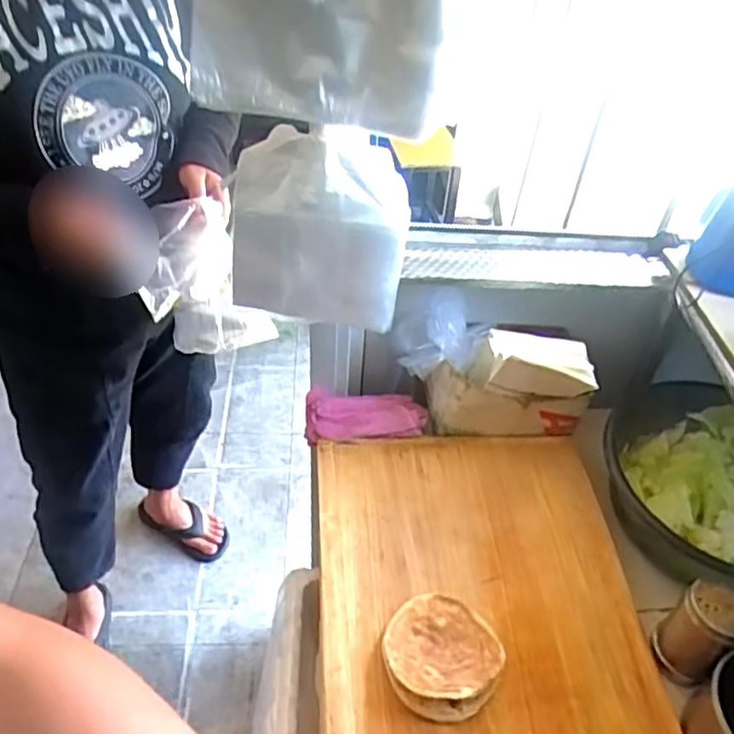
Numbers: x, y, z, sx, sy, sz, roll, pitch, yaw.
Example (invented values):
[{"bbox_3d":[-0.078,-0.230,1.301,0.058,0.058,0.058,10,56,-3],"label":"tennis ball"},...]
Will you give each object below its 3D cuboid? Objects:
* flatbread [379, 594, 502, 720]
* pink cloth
[{"bbox_3d":[0.073,0.267,0.632,0.108,0.039,0.112,3,43,-3],"label":"flatbread"},{"bbox_3d":[-0.001,0.061,0.869,0.156,0.033,0.089,1,44,-5],"label":"pink cloth"}]

